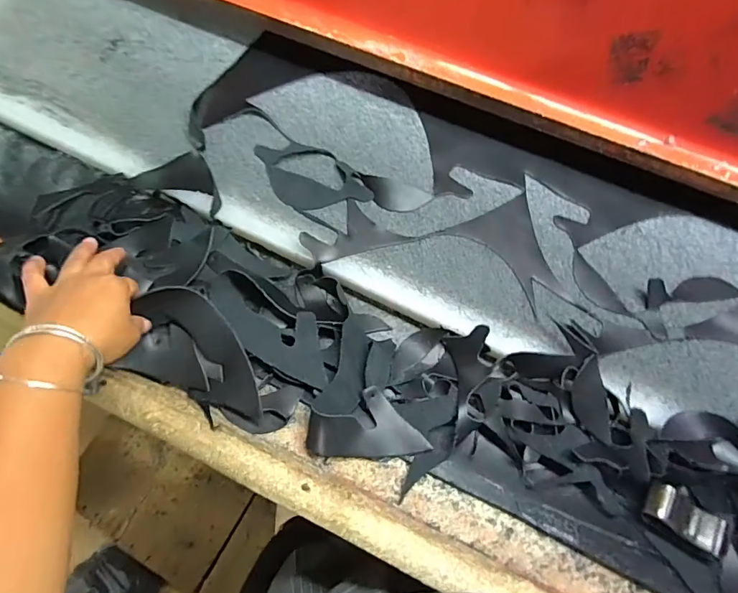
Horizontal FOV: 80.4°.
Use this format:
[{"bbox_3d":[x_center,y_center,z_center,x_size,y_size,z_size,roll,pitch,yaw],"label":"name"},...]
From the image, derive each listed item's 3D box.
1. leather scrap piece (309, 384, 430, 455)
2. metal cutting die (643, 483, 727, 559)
[{"bbox_3d":[-0.003,0.133,0.457,0.120,0.019,0.068,-2,72,-5],"label":"leather scrap piece"},{"bbox_3d":[0.313,0.216,0.434,0.078,0.029,0.045,30,72,6],"label":"metal cutting die"}]

